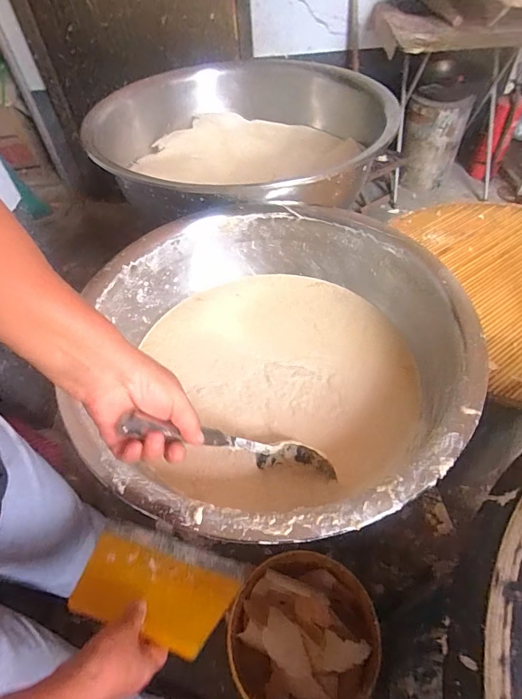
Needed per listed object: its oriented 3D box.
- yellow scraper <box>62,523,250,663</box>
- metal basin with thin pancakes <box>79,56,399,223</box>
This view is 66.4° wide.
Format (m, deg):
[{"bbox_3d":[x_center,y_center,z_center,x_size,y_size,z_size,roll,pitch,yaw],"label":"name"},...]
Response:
[{"bbox_3d":[-0.122,0.276,0.475,0.184,0.010,0.133,14,16,4],"label":"yellow scraper"},{"bbox_3d":[-0.043,-0.479,0.946,0.633,0.169,0.649,-2,50,3],"label":"metal basin with thin pancakes"}]

